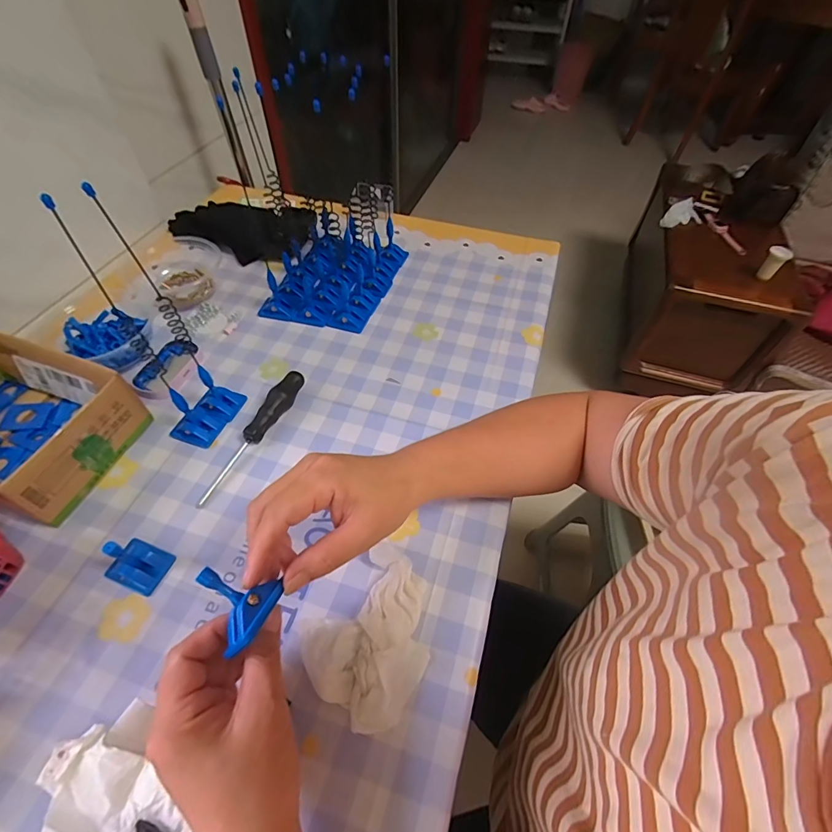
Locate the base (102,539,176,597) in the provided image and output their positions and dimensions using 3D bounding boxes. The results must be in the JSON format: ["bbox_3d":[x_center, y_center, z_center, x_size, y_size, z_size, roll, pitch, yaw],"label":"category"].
[{"bbox_3d":[-0.223,0.111,0.332,0.041,0.043,0.035,18,55,11],"label":"base"}]

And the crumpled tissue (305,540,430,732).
[{"bbox_3d":[-0.027,0.157,0.315,0.086,0.022,0.107,32,59,21],"label":"crumpled tissue"}]

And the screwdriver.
[{"bbox_3d":[-0.159,0.017,0.416,0.021,0.024,0.155,23,56,15],"label":"screwdriver"}]

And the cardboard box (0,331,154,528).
[{"bbox_3d":[-0.367,0.004,0.389,0.184,0.070,0.122,17,55,11],"label":"cardboard box"}]

